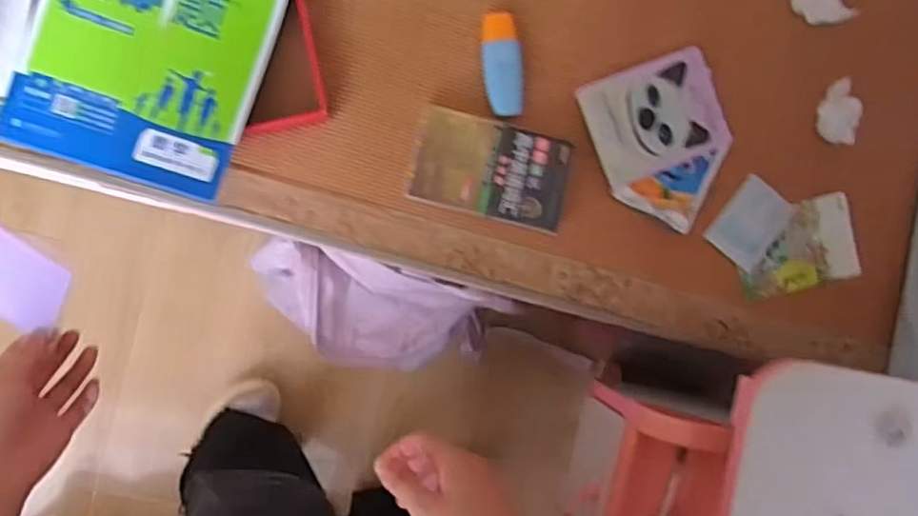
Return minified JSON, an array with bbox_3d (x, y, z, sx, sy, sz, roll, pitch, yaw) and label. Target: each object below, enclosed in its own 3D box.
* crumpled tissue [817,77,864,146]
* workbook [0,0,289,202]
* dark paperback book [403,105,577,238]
[{"bbox_3d":[0.447,-0.174,0.754,0.050,0.020,0.072,14,90,-8],"label":"crumpled tissue"},{"bbox_3d":[-0.290,-0.223,0.619,0.209,0.015,0.292,17,90,-8],"label":"workbook"},{"bbox_3d":[0.036,-0.095,0.699,0.168,0.019,0.101,14,90,-8],"label":"dark paperback book"}]

